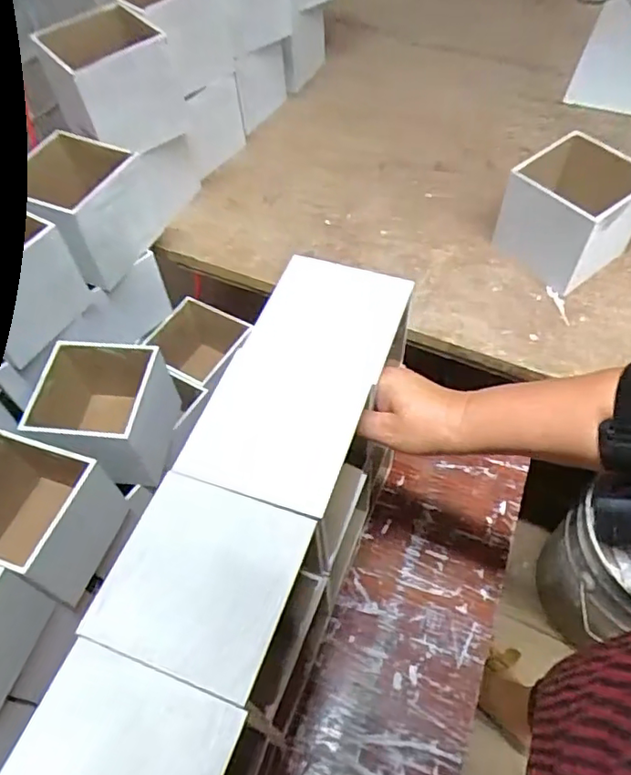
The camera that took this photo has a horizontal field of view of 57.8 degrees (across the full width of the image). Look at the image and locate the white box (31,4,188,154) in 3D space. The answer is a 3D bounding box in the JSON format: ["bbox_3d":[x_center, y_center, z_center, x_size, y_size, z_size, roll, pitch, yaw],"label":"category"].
[{"bbox_3d":[-0.227,-0.349,0.655,0.118,0.114,0.128,-35,61,-17],"label":"white box"}]

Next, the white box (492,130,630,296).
[{"bbox_3d":[0.293,-0.200,0.651,0.111,0.112,0.117,-34,61,-17],"label":"white box"}]

